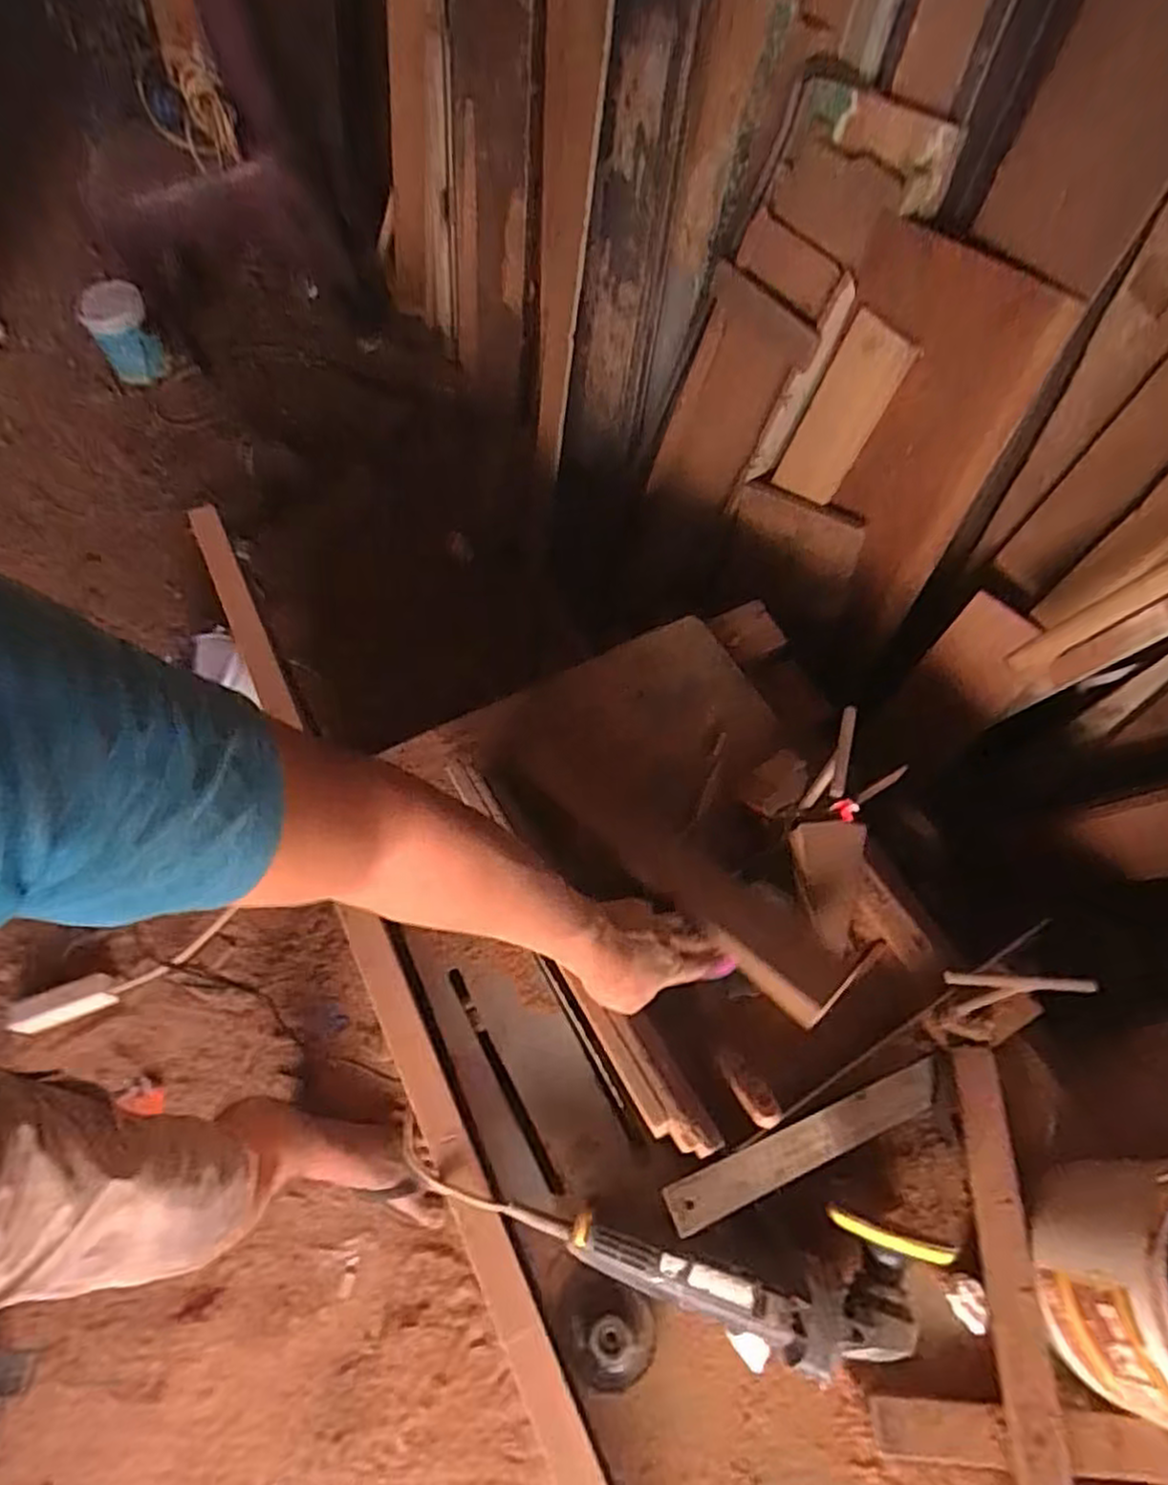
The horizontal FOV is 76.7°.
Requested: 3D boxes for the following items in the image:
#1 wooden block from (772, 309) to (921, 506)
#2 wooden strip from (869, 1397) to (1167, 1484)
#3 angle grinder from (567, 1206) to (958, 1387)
[{"bbox_3d":[0.363,-0.456,1.044,0.094,0.264,0.015,41,61,12],"label":"wooden block"},{"bbox_3d":[0.333,0.531,0.562,0.216,0.015,0.037,0,65,6],"label":"wooden strip"},{"bbox_3d":[0.127,0.416,0.595,0.266,0.077,0.115,15,67,13],"label":"angle grinder"}]

